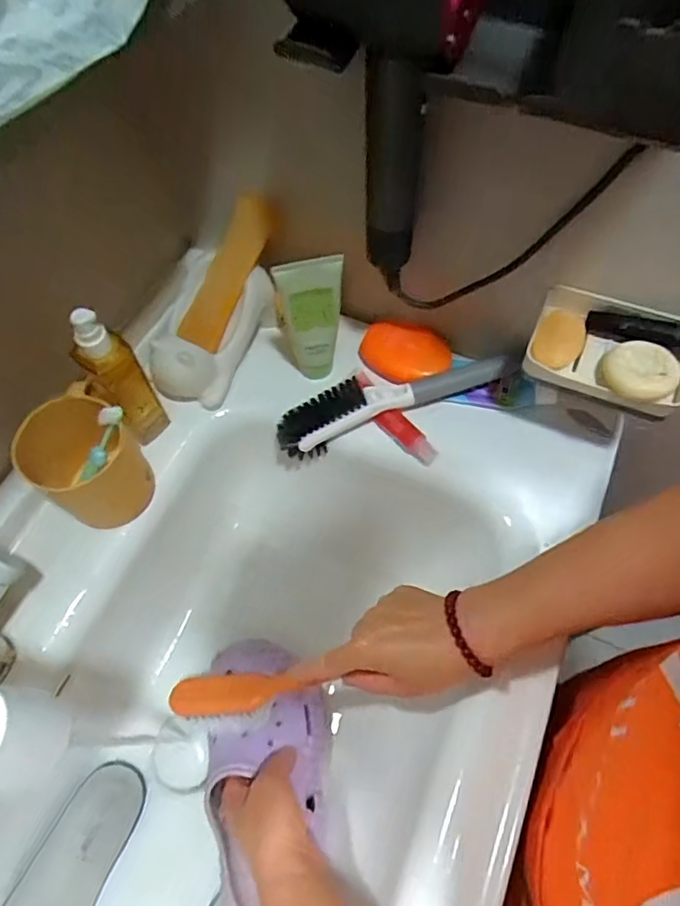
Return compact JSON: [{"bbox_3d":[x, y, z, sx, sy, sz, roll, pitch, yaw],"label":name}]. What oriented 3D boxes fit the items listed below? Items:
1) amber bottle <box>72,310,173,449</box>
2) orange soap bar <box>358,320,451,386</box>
[{"bbox_3d":[-0.194,-0.063,0.480,0.040,0.164,0.032,-42,70,-18],"label":"amber bottle"},{"bbox_3d":[0.066,-0.103,0.565,0.090,0.027,0.059,24,106,24],"label":"orange soap bar"}]

